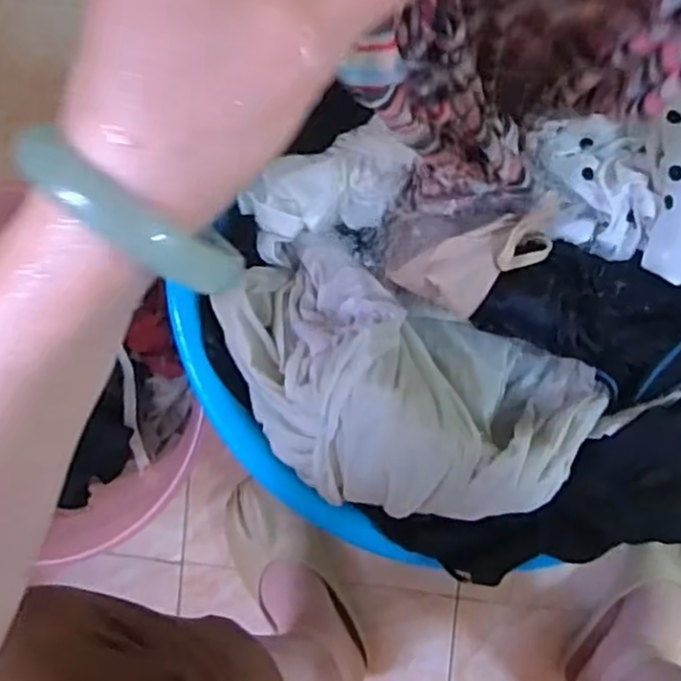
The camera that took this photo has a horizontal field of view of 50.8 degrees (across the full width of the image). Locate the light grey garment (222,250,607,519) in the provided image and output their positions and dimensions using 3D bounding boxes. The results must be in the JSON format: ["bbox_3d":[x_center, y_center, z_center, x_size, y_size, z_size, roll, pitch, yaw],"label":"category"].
[{"bbox_3d":[0.038,0.044,0.549,0.281,0.105,0.166,26,95,4],"label":"light grey garment"}]

